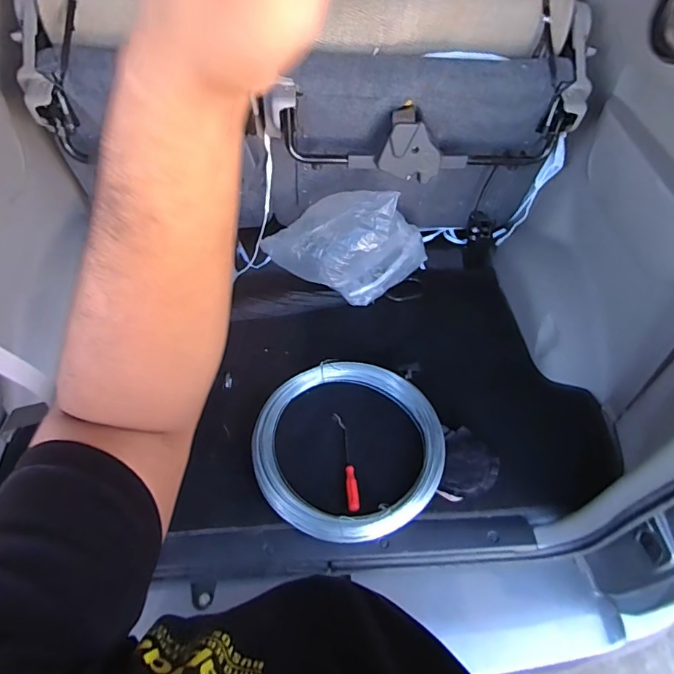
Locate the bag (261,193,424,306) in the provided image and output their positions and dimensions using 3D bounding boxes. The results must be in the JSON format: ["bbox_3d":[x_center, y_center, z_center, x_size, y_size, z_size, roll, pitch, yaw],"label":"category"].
[{"bbox_3d":[0.030,-0.255,1.236,0.441,0.242,0.217,0,51,-2],"label":"bag"}]

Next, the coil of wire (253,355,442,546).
[{"bbox_3d":[0.023,0.233,1.032,0.404,0.059,0.384,1,51,-2],"label":"coil of wire"}]

